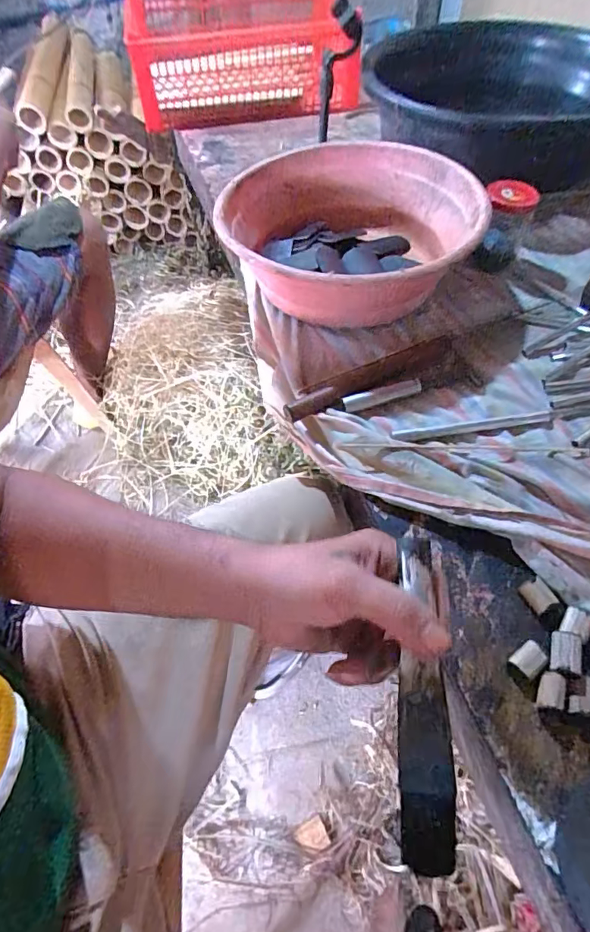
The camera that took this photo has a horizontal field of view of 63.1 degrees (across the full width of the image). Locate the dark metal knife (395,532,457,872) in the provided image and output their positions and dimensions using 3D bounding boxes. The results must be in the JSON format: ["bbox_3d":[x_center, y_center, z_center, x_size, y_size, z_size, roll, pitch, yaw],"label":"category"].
[{"bbox_3d":[0.066,0.115,0.248,0.026,0.013,0.156,1,68,4],"label":"dark metal knife"}]

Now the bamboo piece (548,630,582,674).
[{"bbox_3d":[0.206,0.143,0.365,0.019,0.016,0.030,16,56,12],"label":"bamboo piece"}]

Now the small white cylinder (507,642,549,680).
[{"bbox_3d":[0.180,0.151,0.372,0.031,0.010,0.019,-34,60,-21],"label":"small white cylinder"}]

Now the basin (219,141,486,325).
[{"bbox_3d":[0.060,-0.292,0.628,0.313,0.116,0.313,0,54,0],"label":"basin"}]

